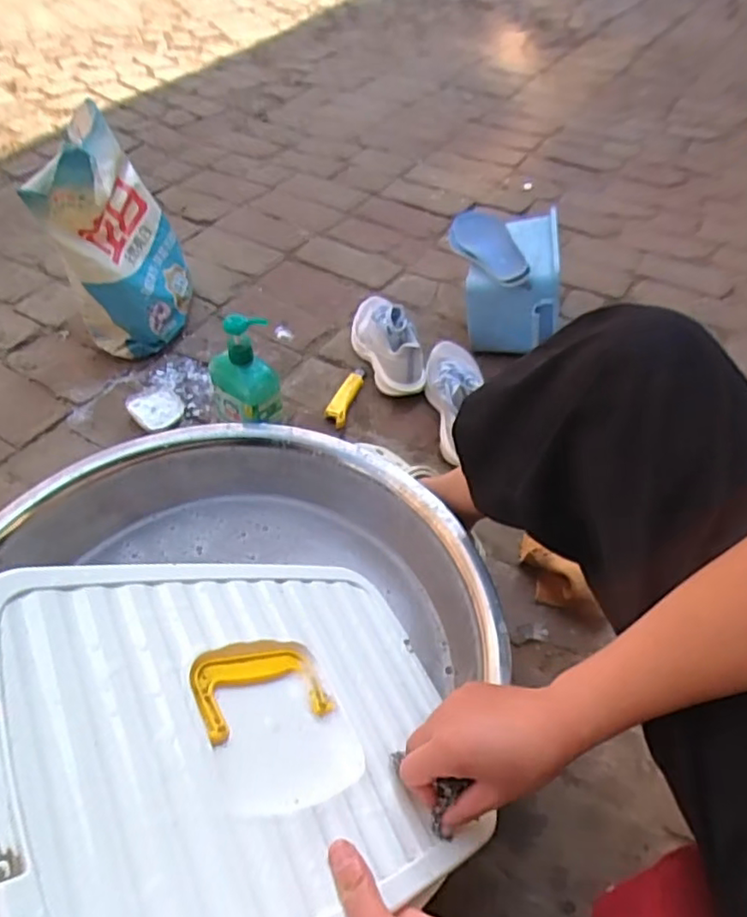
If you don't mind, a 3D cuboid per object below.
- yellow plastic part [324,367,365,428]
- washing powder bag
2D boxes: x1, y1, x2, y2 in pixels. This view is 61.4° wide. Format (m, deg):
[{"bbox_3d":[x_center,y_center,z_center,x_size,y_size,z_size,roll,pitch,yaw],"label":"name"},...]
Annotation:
[{"bbox_3d":[-0.047,-0.109,1.079,0.033,0.034,0.131,11,49,12],"label":"yellow plastic part"},{"bbox_3d":[-0.454,-0.404,1.138,0.175,0.342,0.294,-11,48,-8],"label":"washing powder bag"}]

